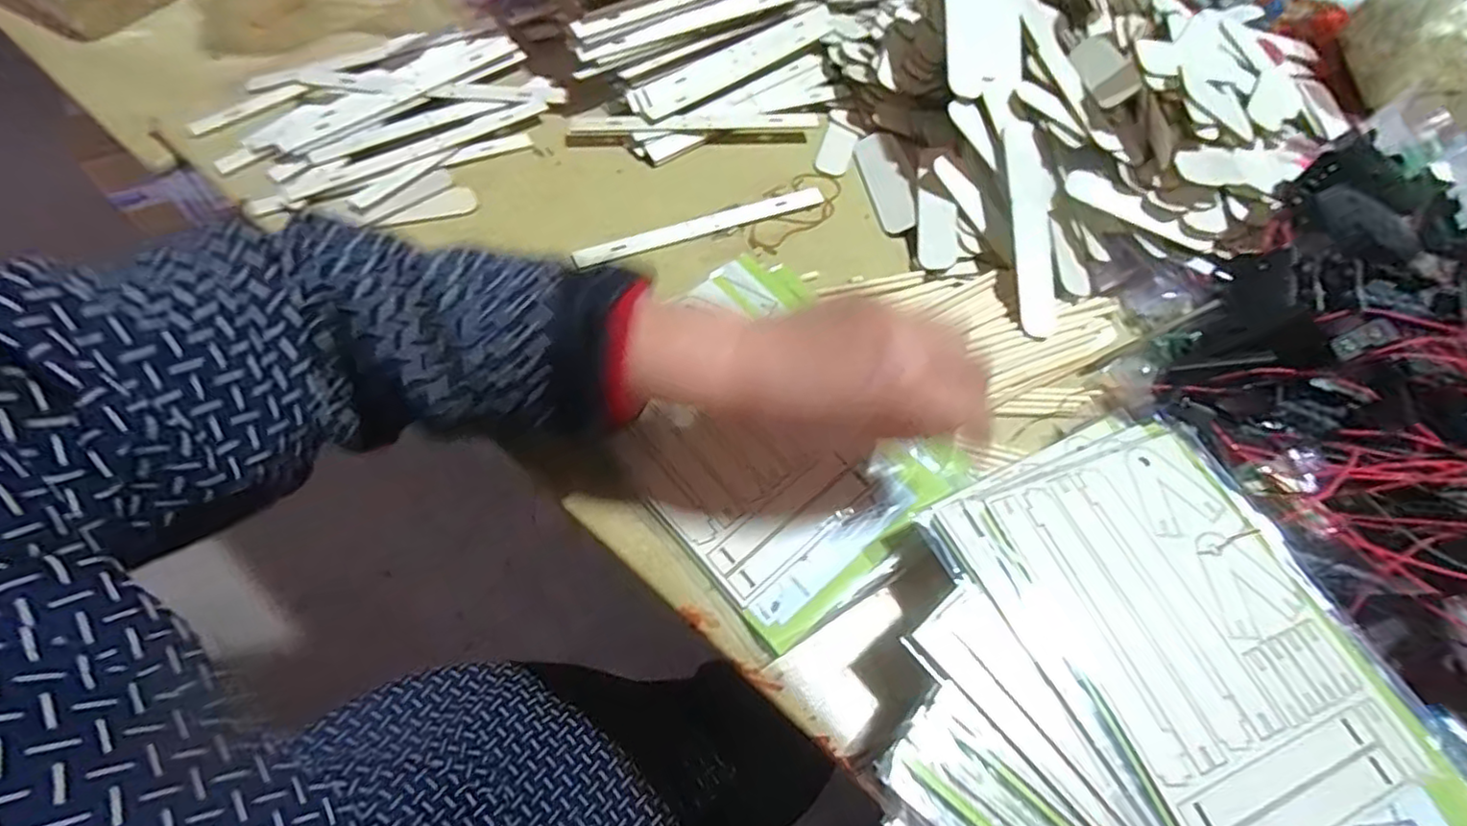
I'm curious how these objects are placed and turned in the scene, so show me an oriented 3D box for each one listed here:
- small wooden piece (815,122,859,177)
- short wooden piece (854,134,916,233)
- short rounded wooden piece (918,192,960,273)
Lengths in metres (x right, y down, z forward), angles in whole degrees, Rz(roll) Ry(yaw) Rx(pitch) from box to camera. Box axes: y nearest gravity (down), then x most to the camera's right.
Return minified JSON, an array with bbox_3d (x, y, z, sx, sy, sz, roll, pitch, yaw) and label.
[{"bbox_3d":[0.087,-0.219,0.535,0.028,0.004,0.061,19,62,5],"label":"small wooden piece"},{"bbox_3d":[0.122,-0.187,0.513,0.029,0.004,0.103,-17,62,11],"label":"short wooden piece"},{"bbox_3d":[0.155,-0.138,0.483,0.028,0.004,0.065,1,76,14],"label":"short rounded wooden piece"}]

